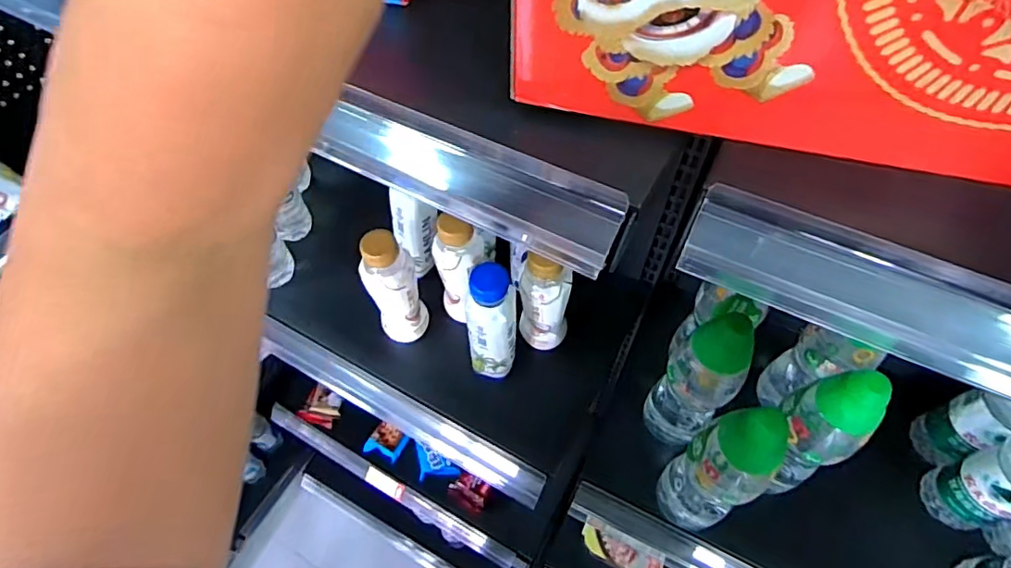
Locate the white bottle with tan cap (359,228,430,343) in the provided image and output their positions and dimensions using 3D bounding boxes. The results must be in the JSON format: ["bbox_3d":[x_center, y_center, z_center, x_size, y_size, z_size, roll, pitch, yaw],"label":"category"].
[{"bbox_3d":[-0.133,0.005,0.644,0.058,0.181,0.052,-39,64,-23],"label":"white bottle with tan cap"}]

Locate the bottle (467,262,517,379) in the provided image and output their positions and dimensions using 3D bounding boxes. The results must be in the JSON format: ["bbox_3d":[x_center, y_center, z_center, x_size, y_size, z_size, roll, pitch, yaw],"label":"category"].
[{"bbox_3d":[-0.016,0.048,0.605,0.055,0.173,0.041,16,57,11],"label":"bottle"}]

